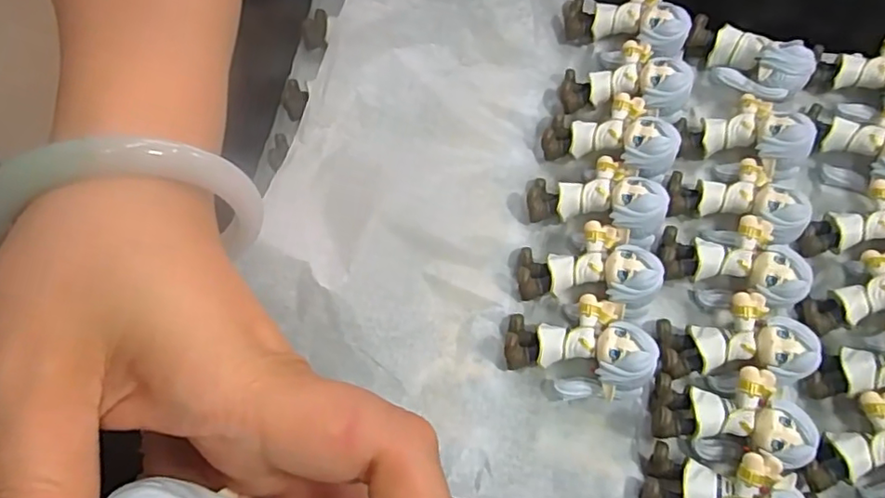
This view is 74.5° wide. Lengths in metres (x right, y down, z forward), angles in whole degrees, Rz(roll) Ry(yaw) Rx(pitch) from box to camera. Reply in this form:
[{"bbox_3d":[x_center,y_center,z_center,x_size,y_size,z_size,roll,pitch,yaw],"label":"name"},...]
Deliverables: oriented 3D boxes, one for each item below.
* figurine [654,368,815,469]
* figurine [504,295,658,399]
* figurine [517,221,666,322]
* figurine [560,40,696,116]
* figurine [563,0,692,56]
[{"bbox_3d":[0.118,0.069,0.242,0.058,0.026,0.035,7,70,2],"label":"figurine"},{"bbox_3d":[0.058,0.042,0.251,0.059,0.026,0.041,-1,70,-1],"label":"figurine"},{"bbox_3d":[0.066,0.007,0.264,0.059,0.023,0.039,10,70,3],"label":"figurine"},{"bbox_3d":[0.094,-0.090,0.297,0.060,0.030,0.041,13,70,4],"label":"figurine"},{"bbox_3d":[0.097,-0.124,0.312,0.067,0.021,0.036,16,70,23],"label":"figurine"}]

